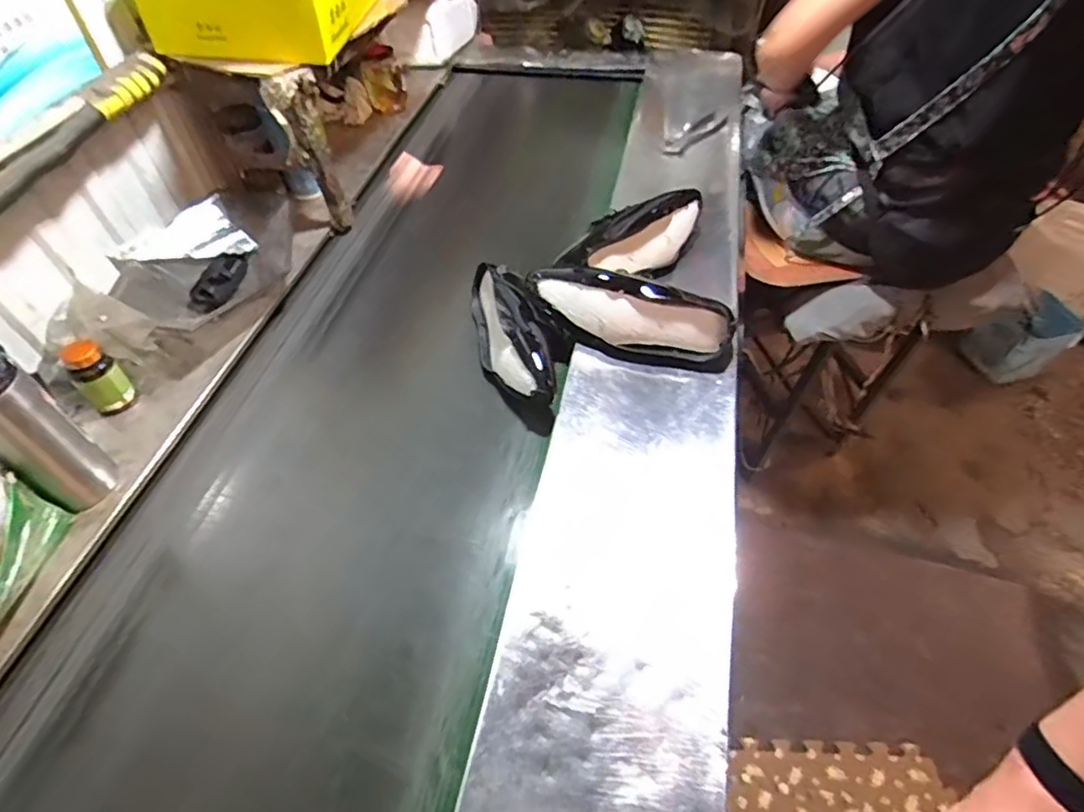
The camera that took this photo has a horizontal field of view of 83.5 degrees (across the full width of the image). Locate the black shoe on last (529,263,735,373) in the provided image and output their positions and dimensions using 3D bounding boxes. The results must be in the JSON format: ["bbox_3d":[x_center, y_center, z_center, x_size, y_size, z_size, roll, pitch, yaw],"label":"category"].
[{"bbox_3d":[0.123,-0.126,0.866,0.299,0.091,0.081,18,53,14],"label":"black shoe on last"}]

